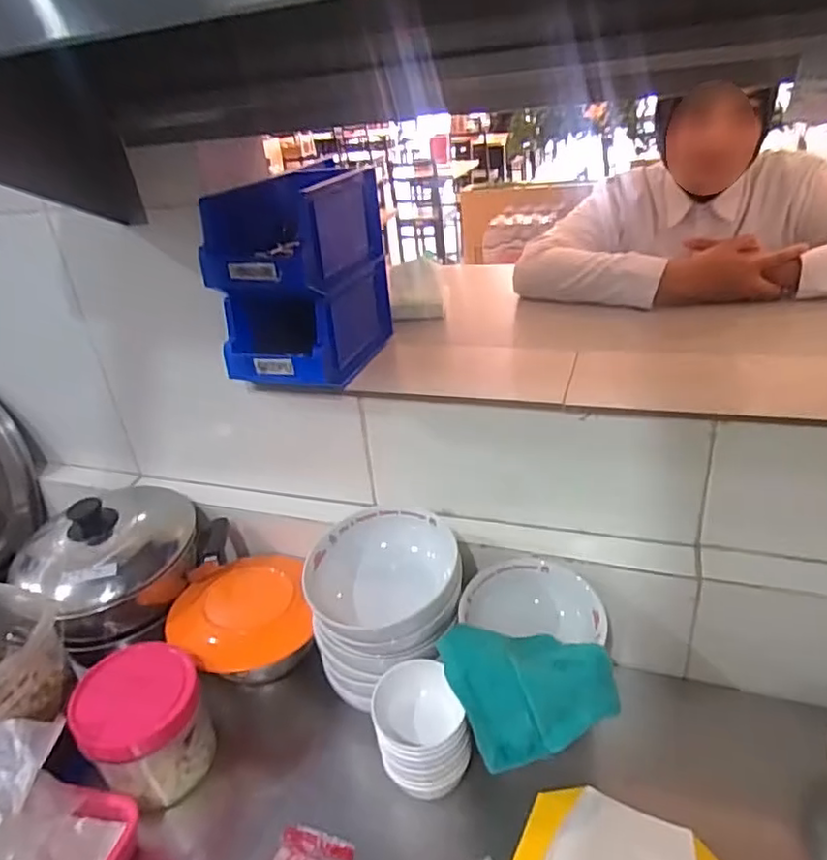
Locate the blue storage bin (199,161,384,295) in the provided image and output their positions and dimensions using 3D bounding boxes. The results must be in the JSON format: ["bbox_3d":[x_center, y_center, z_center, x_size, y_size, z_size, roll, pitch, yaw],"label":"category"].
[{"bbox_3d":[-0.136,-0.237,0.740,0.129,0.109,0.213,7,32,23],"label":"blue storage bin"}]

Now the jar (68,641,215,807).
[{"bbox_3d":[-0.288,0.312,0.673,0.118,0.143,0.116,-5,30,3],"label":"jar"}]

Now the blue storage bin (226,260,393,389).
[{"bbox_3d":[-0.128,-0.131,0.787,0.124,0.111,0.200,6,32,21],"label":"blue storage bin"}]

